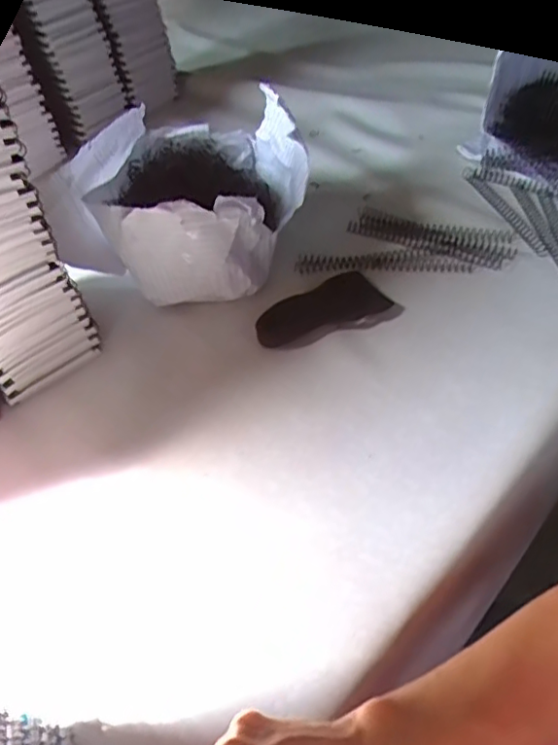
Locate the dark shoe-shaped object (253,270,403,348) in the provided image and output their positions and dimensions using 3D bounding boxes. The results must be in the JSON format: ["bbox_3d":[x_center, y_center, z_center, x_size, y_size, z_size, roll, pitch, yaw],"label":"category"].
[{"bbox_3d":[0.043,-0.057,0.519,0.127,0.025,0.053,-22,49,-13],"label":"dark shoe-shaped object"}]

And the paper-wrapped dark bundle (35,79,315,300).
[{"bbox_3d":[-0.080,-0.173,0.581,0.209,0.124,0.198,4,49,10],"label":"paper-wrapped dark bundle"}]

